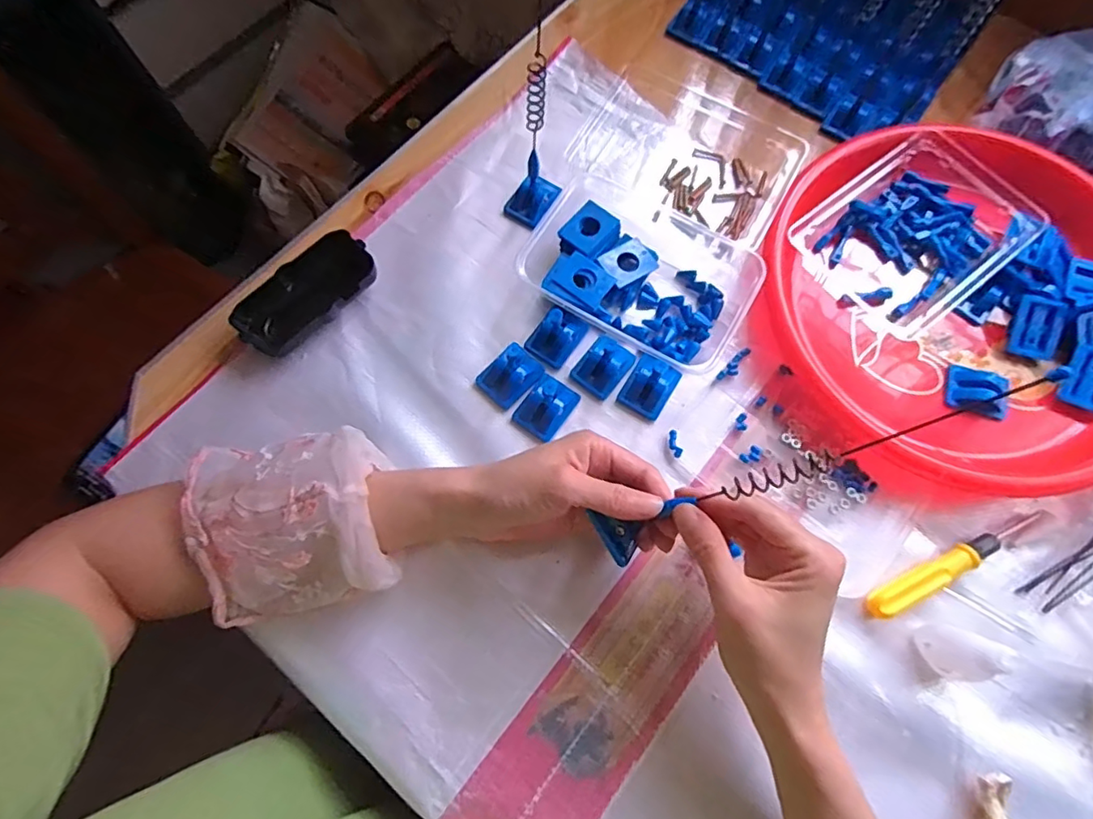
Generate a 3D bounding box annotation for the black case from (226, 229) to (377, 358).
[{"bbox_3d":[-0.180,-0.086,0.423,0.049,0.024,0.107,42,76,12],"label":"black case"}]

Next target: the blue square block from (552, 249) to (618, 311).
[{"bbox_3d":[0.029,-0.101,0.431,0.042,0.004,0.033,35,75,10],"label":"blue square block"}]

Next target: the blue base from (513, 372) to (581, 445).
[{"bbox_3d":[0.000,-0.003,0.408,0.034,0.018,0.043,33,74,10],"label":"blue base"}]

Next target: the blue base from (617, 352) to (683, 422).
[{"bbox_3d":[0.078,-0.019,0.415,0.034,0.018,0.044,29,74,8],"label":"blue base"}]

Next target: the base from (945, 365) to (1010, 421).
[{"bbox_3d":[0.320,-0.014,0.412,0.042,0.011,0.033,16,72,4],"label":"base"}]

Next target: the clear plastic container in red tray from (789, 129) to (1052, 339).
[{"bbox_3d":[0.290,-0.138,0.445,0.165,0.036,0.126,-37,76,-12],"label":"clear plastic container in red tray"}]

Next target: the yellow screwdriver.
[{"bbox_3d":[0.278,0.102,0.378,0.143,0.015,0.017,-24,74,-8],"label":"yellow screwdriver"}]

